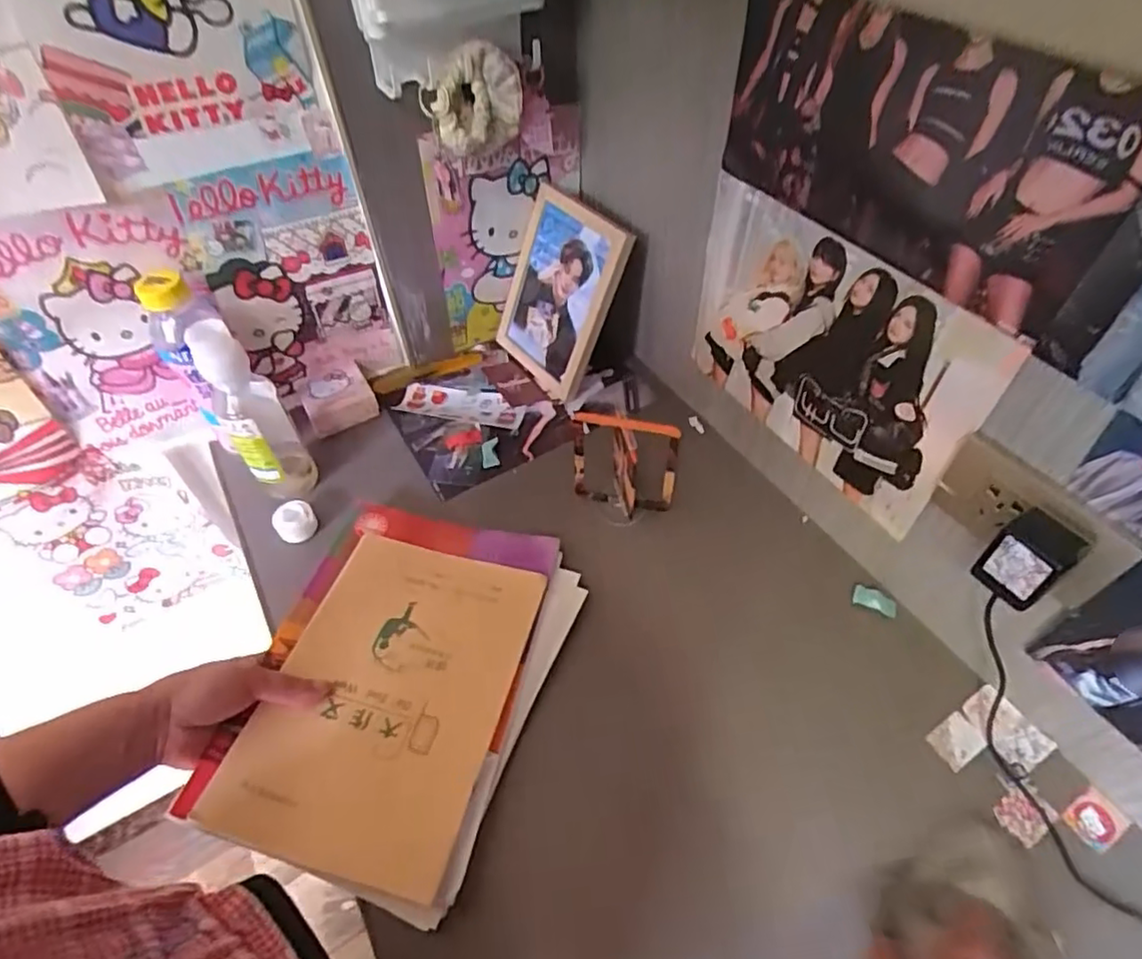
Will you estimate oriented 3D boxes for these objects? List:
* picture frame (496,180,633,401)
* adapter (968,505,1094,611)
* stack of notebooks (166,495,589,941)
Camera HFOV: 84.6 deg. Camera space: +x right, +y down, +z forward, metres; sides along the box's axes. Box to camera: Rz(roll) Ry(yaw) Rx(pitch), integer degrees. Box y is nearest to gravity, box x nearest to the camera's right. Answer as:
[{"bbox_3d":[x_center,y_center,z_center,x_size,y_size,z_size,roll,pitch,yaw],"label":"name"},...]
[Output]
[{"bbox_3d":[-0.018,-0.205,0.699,0.124,0.205,0.024,42,46,17],"label":"picture frame"},{"bbox_3d":[0.300,0.051,0.410,0.037,0.061,0.041,-29,56,-20],"label":"adapter"},{"bbox_3d":[-0.140,0.159,0.524,0.228,0.019,0.304,15,51,11],"label":"stack of notebooks"}]

